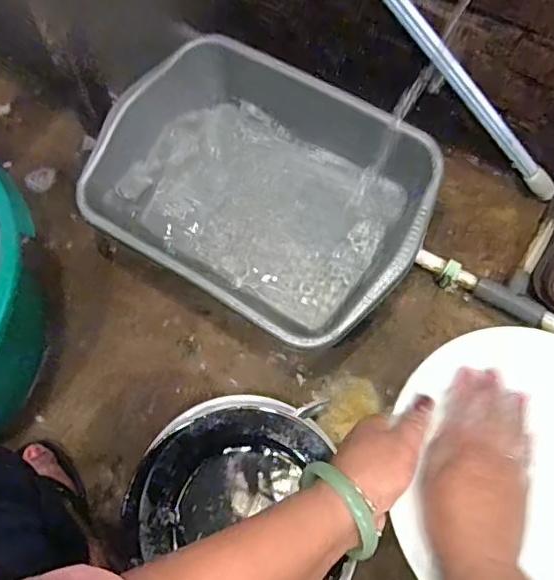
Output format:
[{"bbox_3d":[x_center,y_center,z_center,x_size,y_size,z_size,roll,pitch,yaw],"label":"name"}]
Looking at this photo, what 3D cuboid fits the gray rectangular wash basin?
[{"bbox_3d":[-0.016,-0.119,0.743,0.409,0.162,0.317,30,69,14],"label":"gray rectangular wash basin"}]

